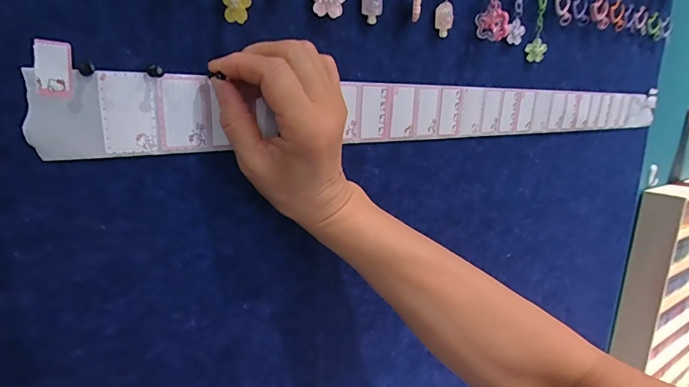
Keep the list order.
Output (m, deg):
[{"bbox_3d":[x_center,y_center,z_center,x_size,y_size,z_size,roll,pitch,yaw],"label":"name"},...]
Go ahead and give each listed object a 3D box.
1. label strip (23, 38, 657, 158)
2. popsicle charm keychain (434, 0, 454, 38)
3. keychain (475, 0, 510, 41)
[{"bbox_3d":[0.135,-0.087,0.429,0.799,0.059,0.010,-7,16,-31],"label":"label strip"},{"bbox_3d":[0.093,-0.180,0.373,0.015,0.066,0.008,9,15,28],"label":"popsicle charm keychain"},{"bbox_3d":[0.148,-0.185,0.402,0.030,0.062,0.017,10,15,29],"label":"keychain"}]

